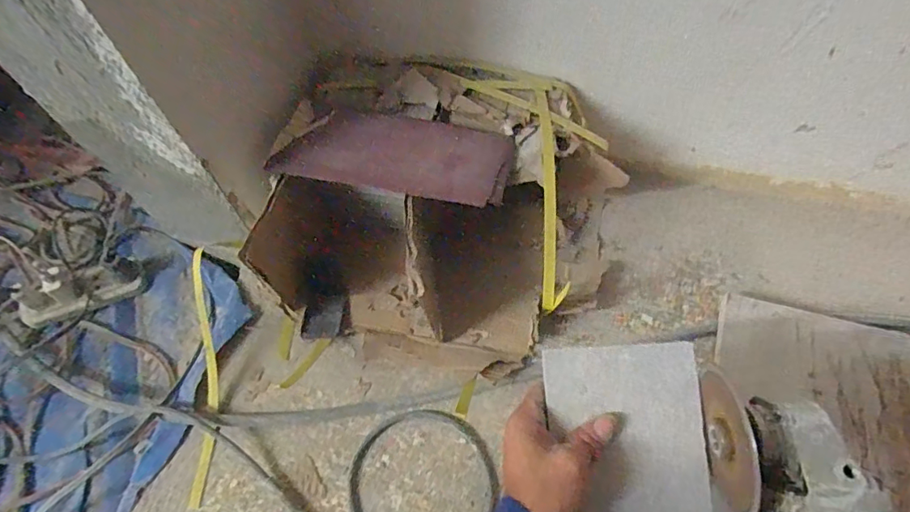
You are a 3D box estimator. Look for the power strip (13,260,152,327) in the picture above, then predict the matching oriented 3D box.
[{"bbox_3d":[-0.529,0.045,0.729,0.156,0.036,0.062,-19,79,-22],"label":"power strip"}]

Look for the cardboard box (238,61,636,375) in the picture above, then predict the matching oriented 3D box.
[{"bbox_3d":[-0.011,-0.060,0.629,0.372,0.180,0.325,14,61,11],"label":"cardboard box"}]

